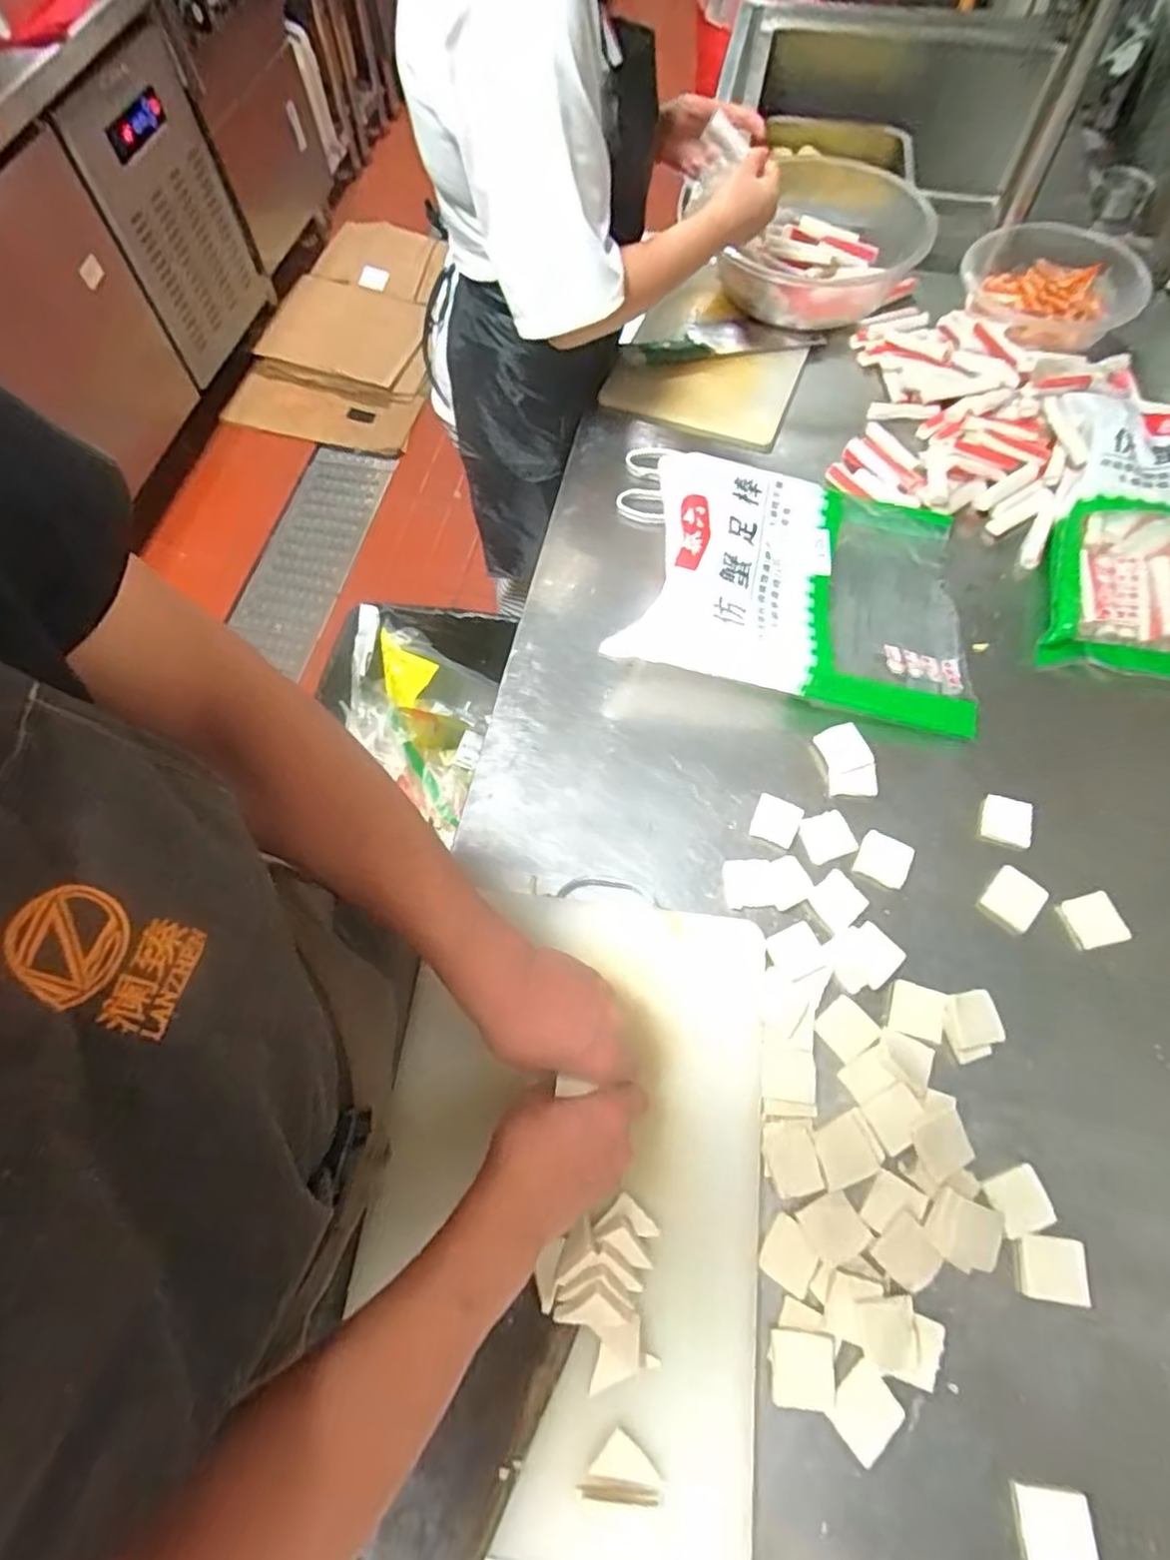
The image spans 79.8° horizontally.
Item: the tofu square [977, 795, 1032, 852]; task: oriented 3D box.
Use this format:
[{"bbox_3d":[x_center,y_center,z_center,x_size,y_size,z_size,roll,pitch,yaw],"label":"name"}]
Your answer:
[{"bbox_3d":[0.402,0.040,0.668,0.046,0.007,0.049,15,68,8],"label":"tofu square"}]

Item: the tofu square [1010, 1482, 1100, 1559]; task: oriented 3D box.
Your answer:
[{"bbox_3d":[0.309,0.493,0.458,0.049,0.008,0.042,4,67,3],"label":"tofu square"}]

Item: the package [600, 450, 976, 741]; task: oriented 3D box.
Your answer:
[{"bbox_3d":[0.230,-0.211,0.733,0.355,0.086,0.275,11,67,6],"label":"package"}]

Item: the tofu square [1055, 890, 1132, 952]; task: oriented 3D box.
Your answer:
[{"bbox_3d":[0.454,0.125,0.623,0.046,0.013,0.044,-16,67,-6],"label":"tofu square"}]

